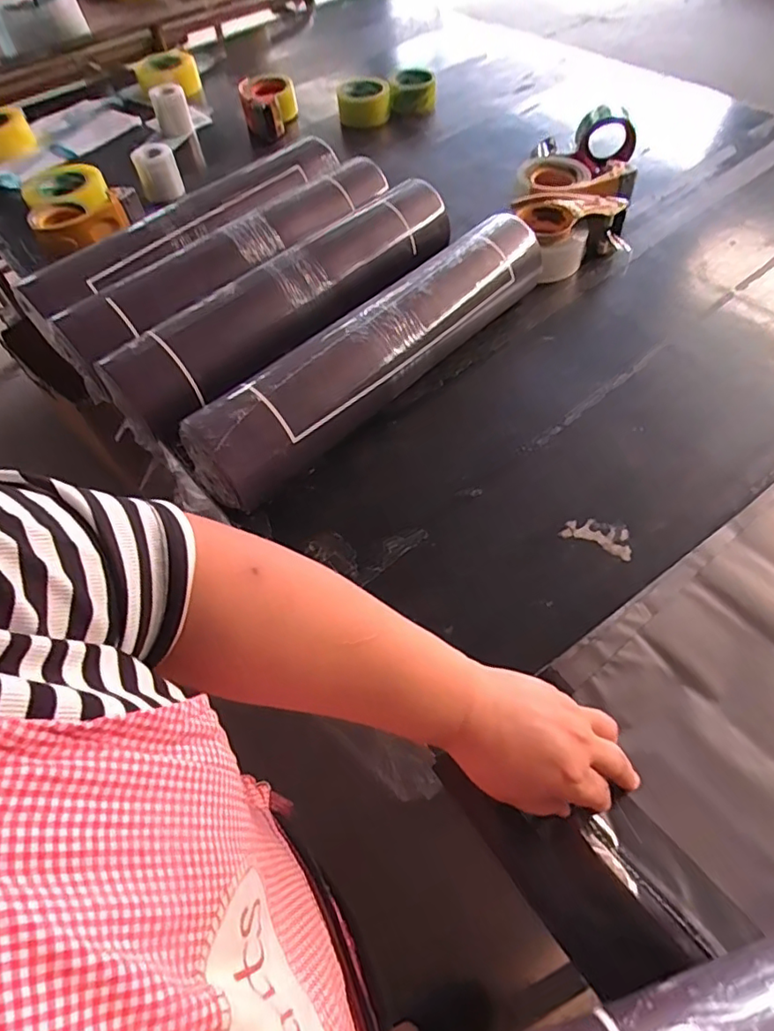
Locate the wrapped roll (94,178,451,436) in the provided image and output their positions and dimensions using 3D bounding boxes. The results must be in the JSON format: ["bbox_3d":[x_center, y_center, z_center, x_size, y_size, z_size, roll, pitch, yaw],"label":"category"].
[{"bbox_3d":[-0.107,-0.271,0.705,0.487,0.077,0.089,-40,63,-21],"label":"wrapped roll"}]

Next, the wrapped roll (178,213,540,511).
[{"bbox_3d":[-0.002,-0.186,0.653,0.497,0.096,0.090,-40,64,-21],"label":"wrapped roll"}]

